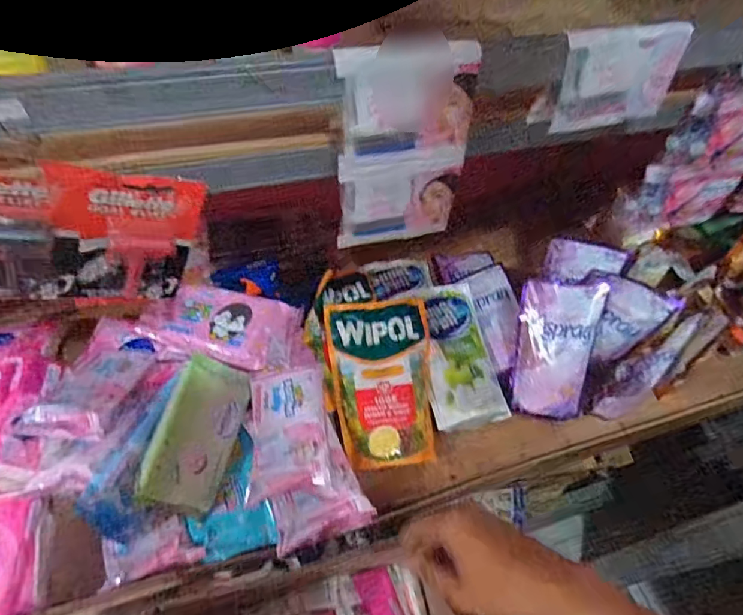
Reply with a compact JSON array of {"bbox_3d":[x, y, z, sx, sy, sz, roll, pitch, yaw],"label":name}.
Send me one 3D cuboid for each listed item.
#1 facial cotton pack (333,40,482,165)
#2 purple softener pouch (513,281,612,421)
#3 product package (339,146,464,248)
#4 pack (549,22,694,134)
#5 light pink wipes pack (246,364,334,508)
[{"bbox_3d":[0.030,-0.155,0.364,0.109,0.081,0.019,-12,54,-15],"label":"facial cotton pack"},{"bbox_3d":[0.256,0.058,0.666,0.100,0.025,0.185,8,92,18],"label":"purple softener pouch"},{"bbox_3d":[0.025,-0.096,0.420,0.106,0.087,0.011,-9,54,-13],"label":"product package"},{"bbox_3d":[0.208,-0.193,0.404,0.114,0.075,0.020,-14,55,-16],"label":"pack"},{"bbox_3d":[-0.100,0.143,0.579,0.092,0.023,0.166,-3,53,-8],"label":"light pink wipes pack"}]

